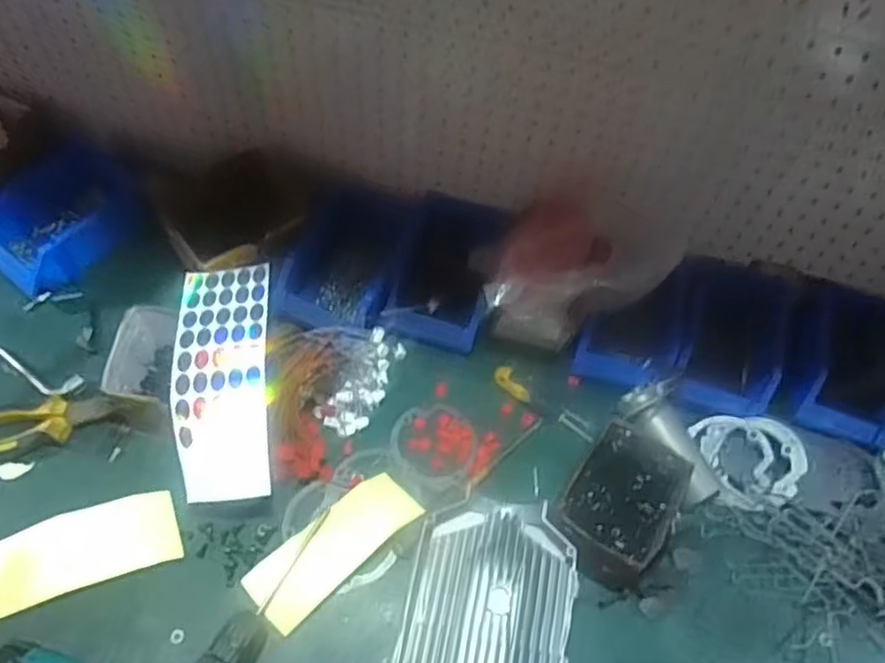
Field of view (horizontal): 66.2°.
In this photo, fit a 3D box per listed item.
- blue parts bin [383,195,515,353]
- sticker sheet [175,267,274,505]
[{"bbox_3d":[0.011,-0.072,0.846,0.126,0.090,0.172,18,58,5],"label":"blue parts bin"},{"bbox_3d":[-0.228,0.045,0.710,0.093,0.031,0.256,-5,64,-5],"label":"sticker sheet"}]

